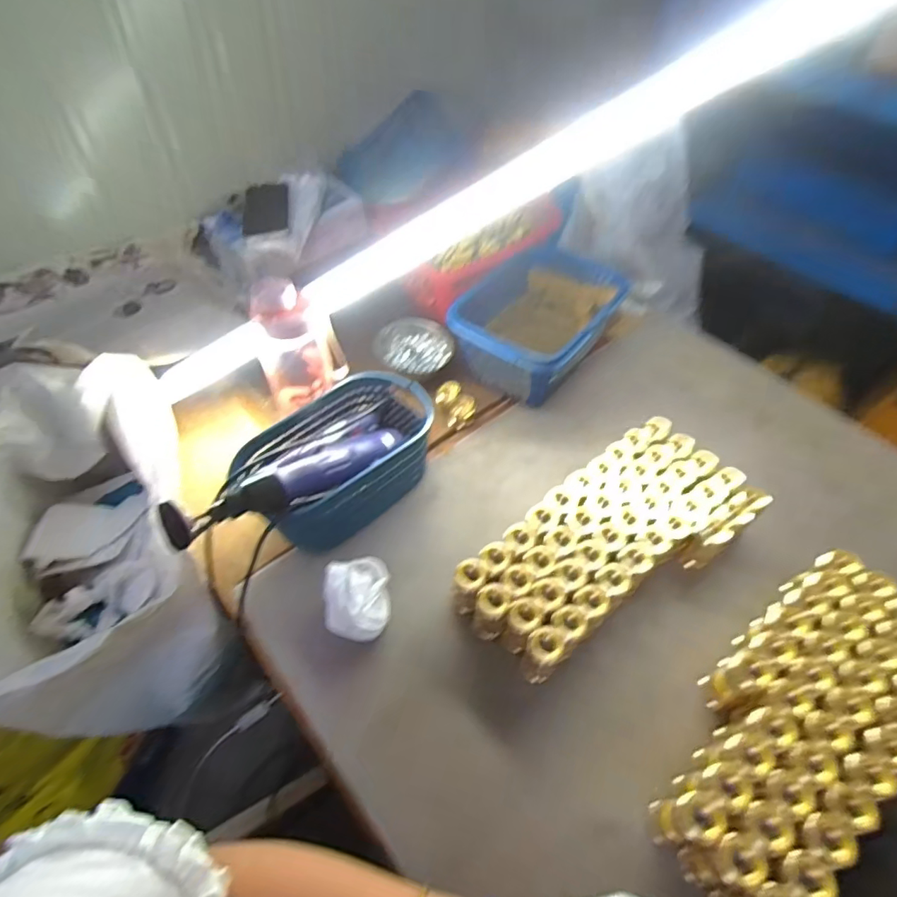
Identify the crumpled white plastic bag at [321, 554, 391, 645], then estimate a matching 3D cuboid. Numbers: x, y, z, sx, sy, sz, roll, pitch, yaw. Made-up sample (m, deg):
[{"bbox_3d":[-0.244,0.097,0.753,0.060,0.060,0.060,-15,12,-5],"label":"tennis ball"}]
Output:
[{"bbox_3d":[-0.096,0.157,0.530,0.069,0.043,0.075,-2,52,-5],"label":"crumpled white plastic bag"}]

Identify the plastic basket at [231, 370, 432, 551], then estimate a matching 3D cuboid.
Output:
[{"bbox_3d":[-0.123,0.007,0.621,0.144,0.079,0.231,36,58,23],"label":"plastic basket"}]

